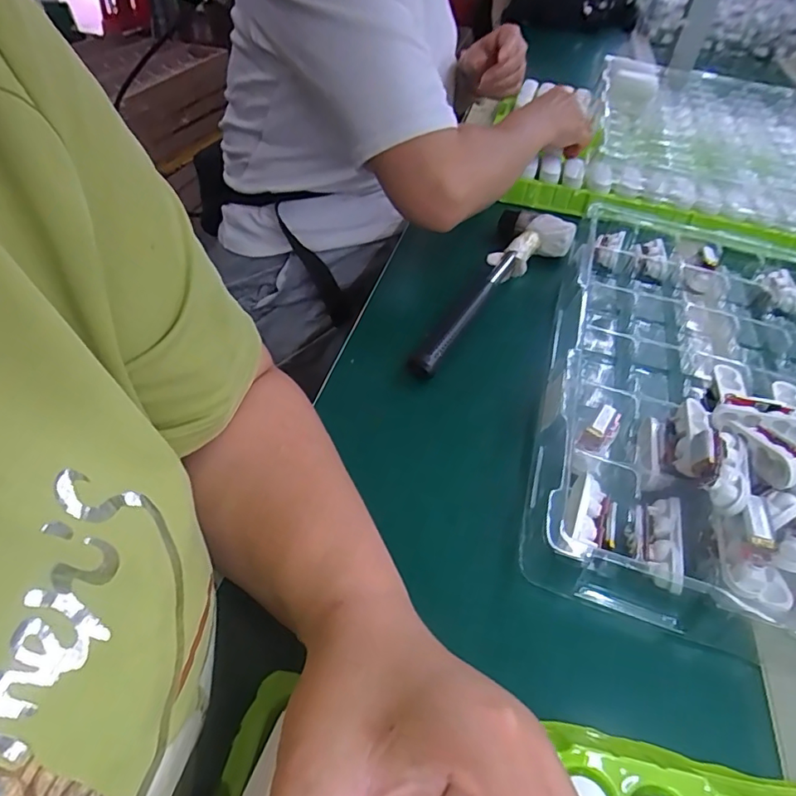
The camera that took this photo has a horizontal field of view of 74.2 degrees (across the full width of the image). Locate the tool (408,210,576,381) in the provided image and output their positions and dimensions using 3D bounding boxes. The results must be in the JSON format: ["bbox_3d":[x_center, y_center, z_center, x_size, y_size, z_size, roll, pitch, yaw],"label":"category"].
[{"bbox_3d":[0.095,-0.102,0.490,0.076,0.047,0.256,21,48,15],"label":"tool"}]

